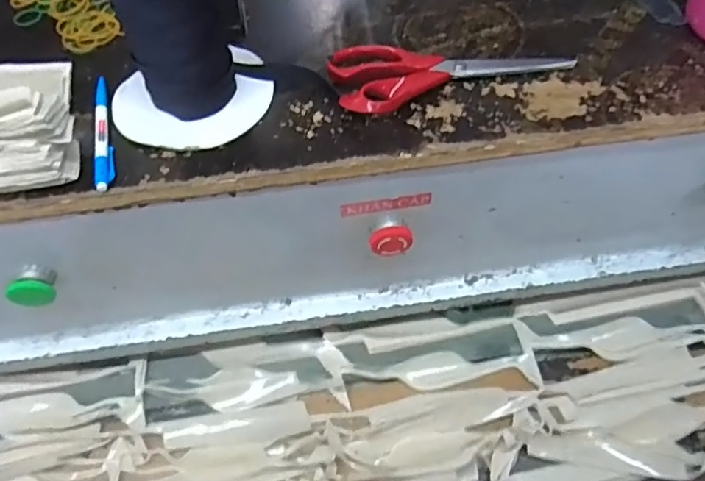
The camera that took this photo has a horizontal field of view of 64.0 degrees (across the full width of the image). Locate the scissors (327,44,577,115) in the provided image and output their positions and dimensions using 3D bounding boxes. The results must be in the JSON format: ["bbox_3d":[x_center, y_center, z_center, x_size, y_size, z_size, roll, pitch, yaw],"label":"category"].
[{"bbox_3d":[0.085,-0.151,0.476,0.204,0.021,0.071,-12,45,-6],"label":"scissors"}]

